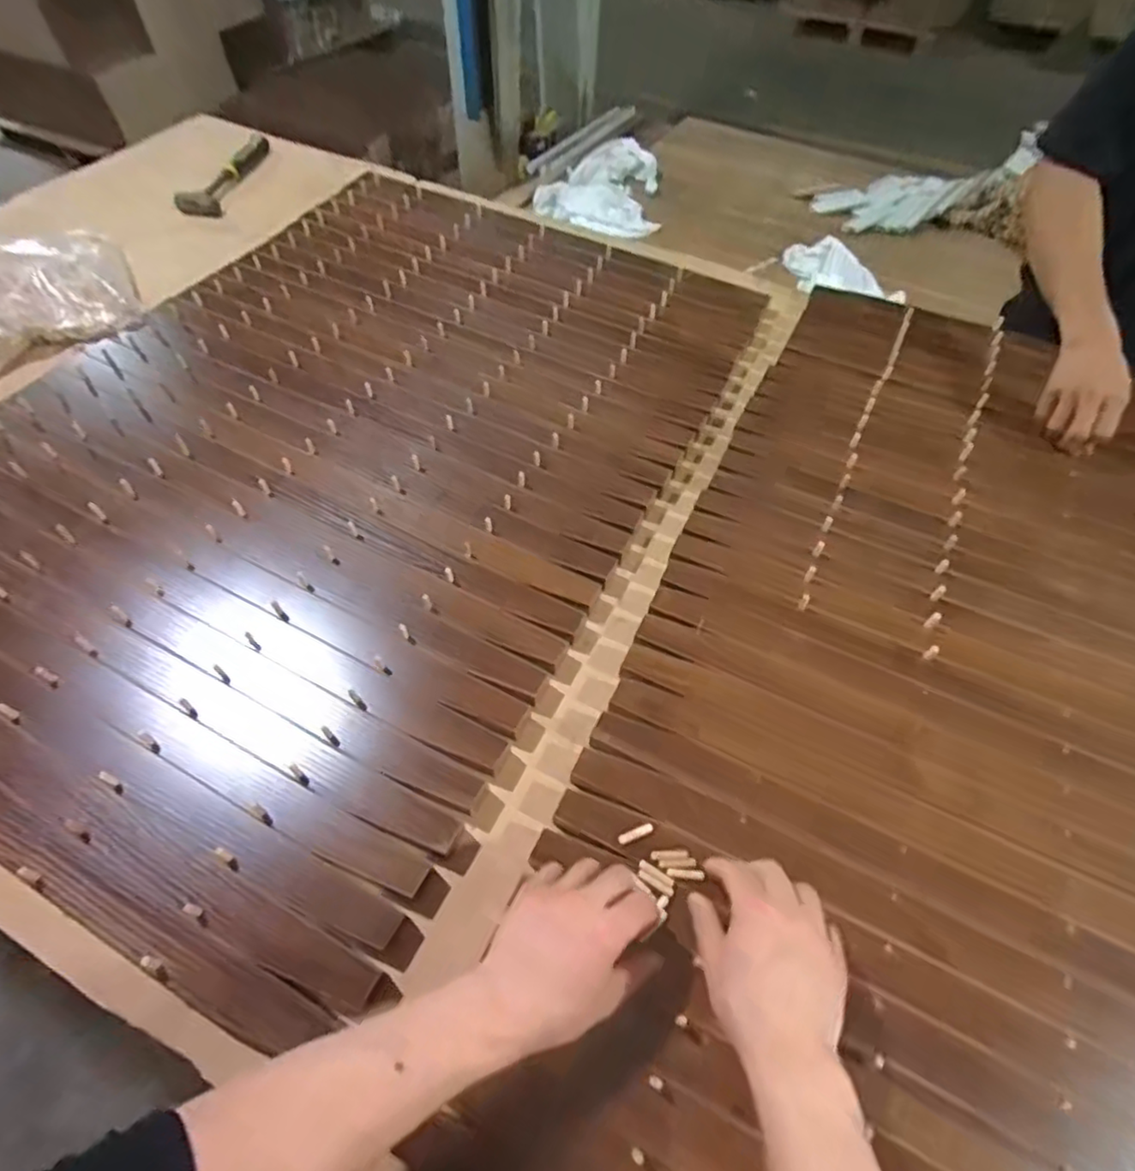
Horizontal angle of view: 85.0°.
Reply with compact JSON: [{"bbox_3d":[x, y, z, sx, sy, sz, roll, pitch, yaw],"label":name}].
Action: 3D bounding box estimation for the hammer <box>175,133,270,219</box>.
[{"bbox_3d":[-0.612,-0.725,1.122,0.026,0.079,0.253,18,58,10],"label":"hammer"}]

